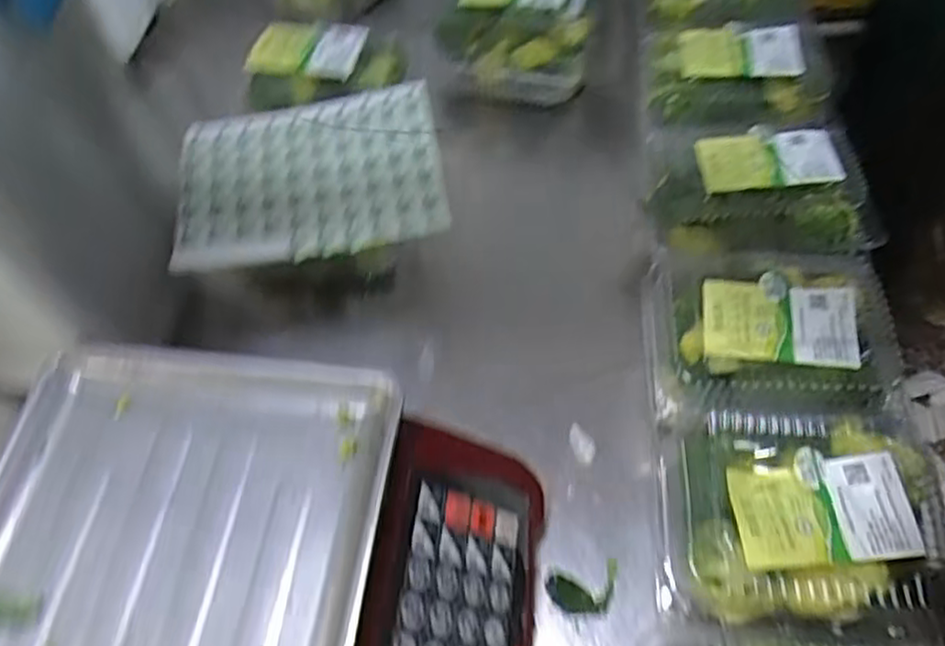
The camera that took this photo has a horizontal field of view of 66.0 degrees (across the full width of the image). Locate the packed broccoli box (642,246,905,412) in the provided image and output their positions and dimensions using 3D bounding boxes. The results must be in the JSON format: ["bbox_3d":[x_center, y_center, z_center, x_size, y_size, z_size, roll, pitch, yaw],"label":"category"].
[{"bbox_3d":[0.214,-0.002,0.527,0.164,0.052,0.144,3,57,4],"label":"packed broccoli box"}]

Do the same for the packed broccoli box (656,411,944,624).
[{"bbox_3d":[0.200,0.114,0.456,0.161,0.057,0.138,0,57,2],"label":"packed broccoli box"}]

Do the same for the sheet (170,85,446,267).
[{"bbox_3d":[-0.129,-0.118,0.581,0.207,0.022,0.162,-7,57,-2],"label":"sheet"}]

